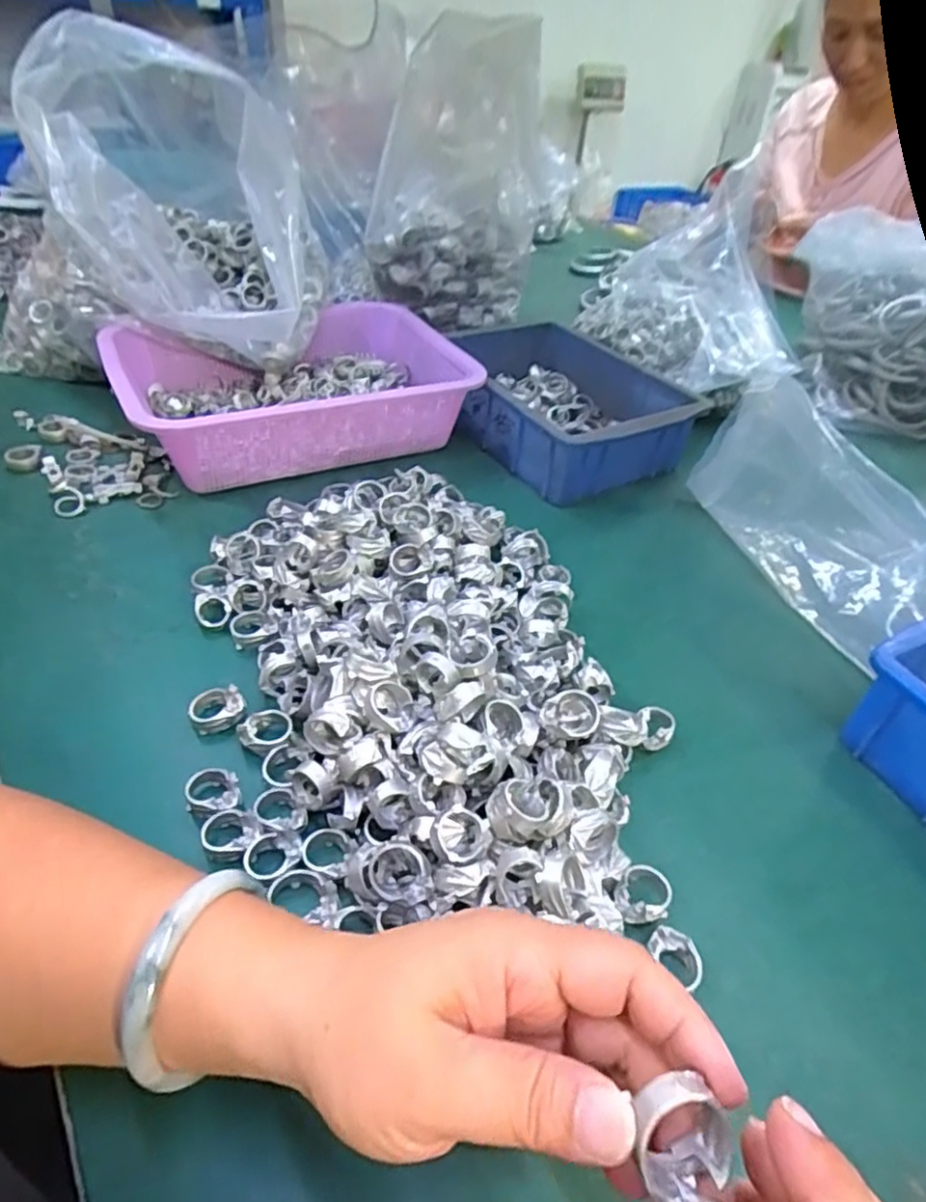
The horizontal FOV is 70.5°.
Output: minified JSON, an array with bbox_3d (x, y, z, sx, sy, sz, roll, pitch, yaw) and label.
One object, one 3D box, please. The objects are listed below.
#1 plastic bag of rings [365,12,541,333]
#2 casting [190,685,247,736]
[{"bbox_3d":[-0.003,-0.488,0.755,0.178,0.253,0.218,9,42,3],"label":"plastic bag of rings"},{"bbox_3d":[-0.141,0.061,0.375,0.030,0.013,0.025,-18,47,-24],"label":"casting"}]

